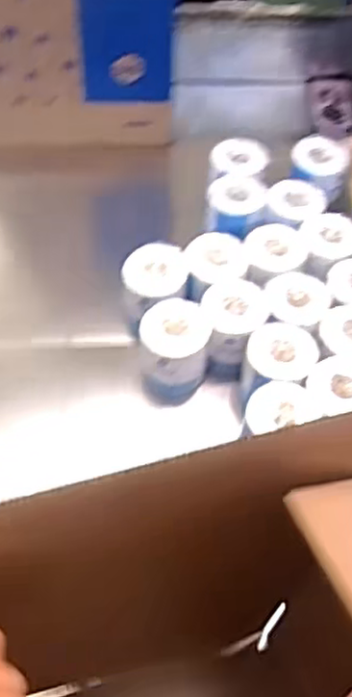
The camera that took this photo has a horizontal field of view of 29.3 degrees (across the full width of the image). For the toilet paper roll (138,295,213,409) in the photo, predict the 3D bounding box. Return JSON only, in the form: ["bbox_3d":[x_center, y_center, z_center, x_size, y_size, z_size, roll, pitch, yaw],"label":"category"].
[{"bbox_3d":[-0.004,0.008,1.014,0.098,0.132,0.100,2,54,-3],"label":"toilet paper roll"}]

